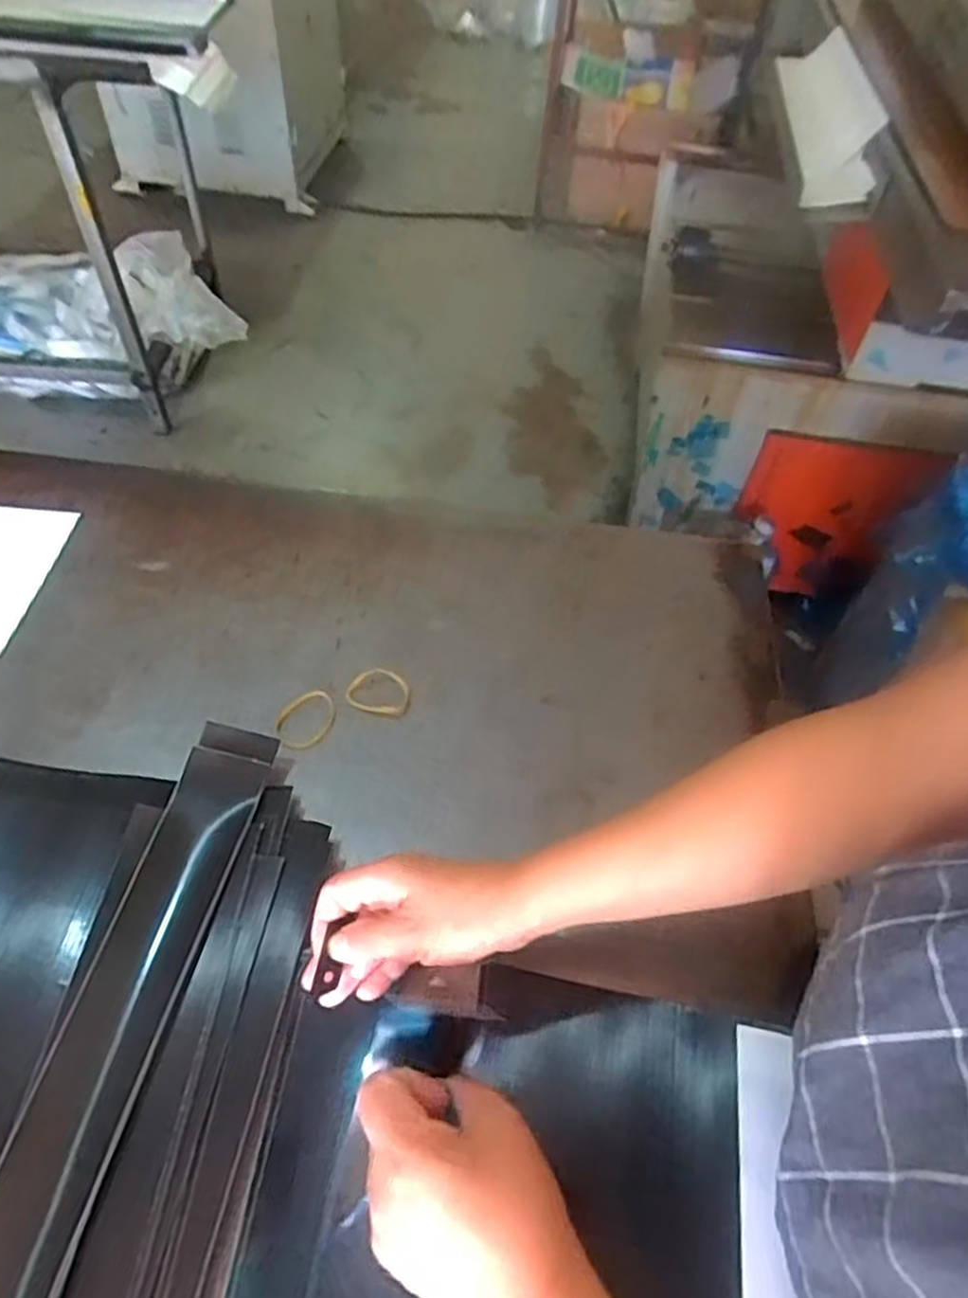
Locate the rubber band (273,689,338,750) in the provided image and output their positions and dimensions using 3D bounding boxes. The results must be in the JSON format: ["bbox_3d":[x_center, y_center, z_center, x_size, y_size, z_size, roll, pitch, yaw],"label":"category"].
[{"bbox_3d":[-0.140,0.056,0.589,0.041,0.005,0.054,28,54,17],"label":"rubber band"}]

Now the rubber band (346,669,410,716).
[{"bbox_3d":[-0.085,0.034,0.611,0.050,0.004,0.042,15,52,7],"label":"rubber band"}]

